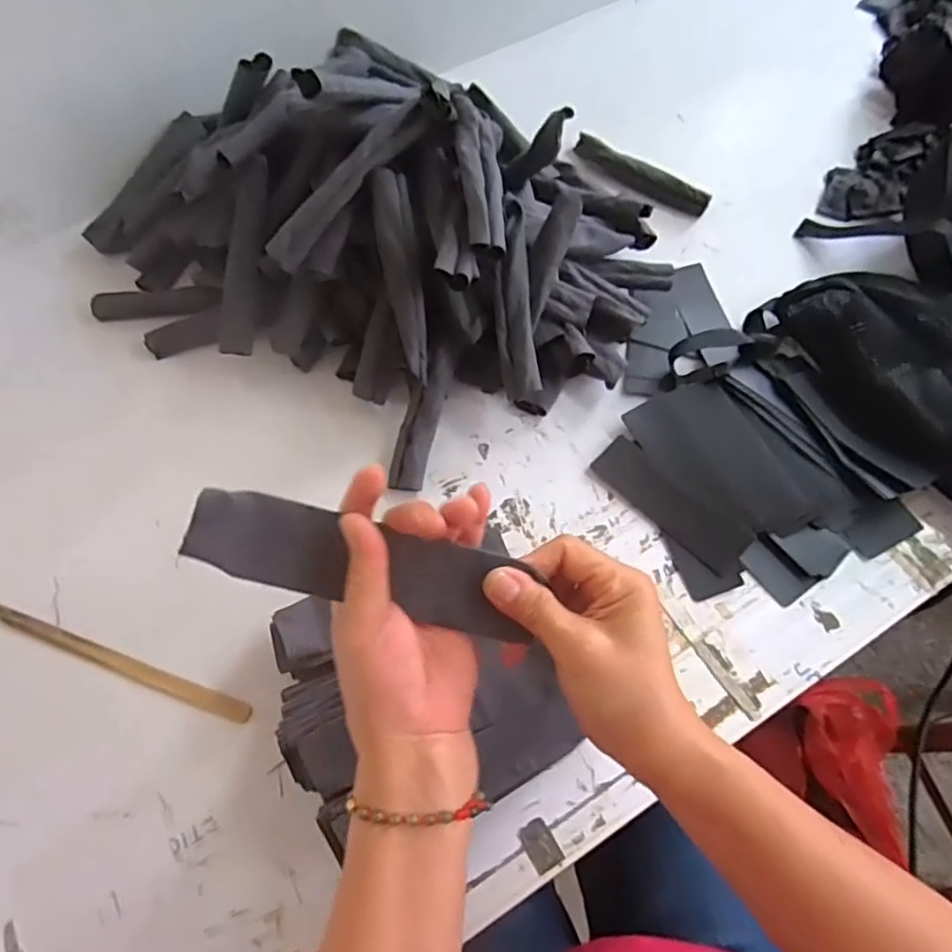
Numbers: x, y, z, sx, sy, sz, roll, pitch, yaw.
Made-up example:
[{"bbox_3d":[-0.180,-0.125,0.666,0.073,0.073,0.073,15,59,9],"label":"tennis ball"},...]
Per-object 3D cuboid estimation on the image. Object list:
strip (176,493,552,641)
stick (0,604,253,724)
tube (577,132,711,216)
[{"bbox_3d":[-0.059,0.045,0.340,0.172,0.009,0.043,15,86,-7],"label":"strip"},{"bbox_3d":[-0.309,0.153,0.552,0.270,0.007,0.019,18,65,11],"label":"stick"},{"bbox_3d":[0.191,-0.357,0.776,0.175,0.022,0.029,32,69,17],"label":"tube"}]

